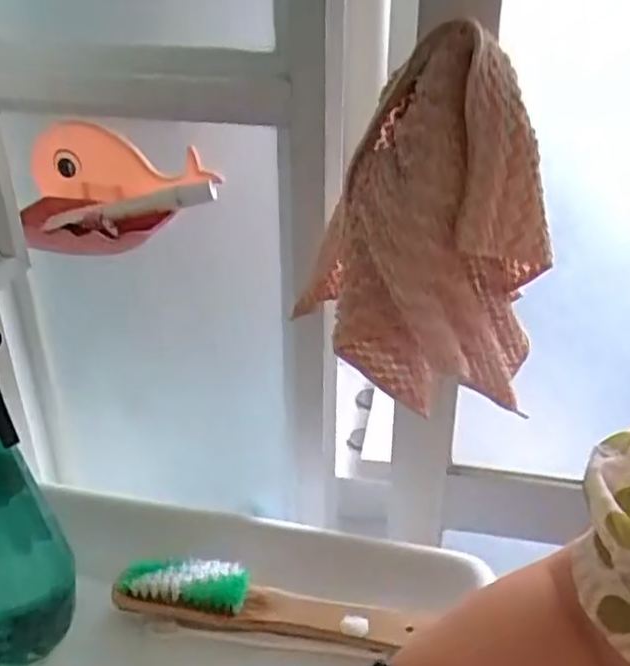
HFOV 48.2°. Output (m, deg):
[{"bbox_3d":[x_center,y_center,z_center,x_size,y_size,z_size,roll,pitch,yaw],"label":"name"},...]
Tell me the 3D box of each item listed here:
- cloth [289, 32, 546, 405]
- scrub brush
[{"bbox_3d":[0.075,-0.070,0.464,0.150,0.225,0.113,2,30,4],"label":"cloth"},{"bbox_3d":[-0.034,0.204,0.525,0.225,0.050,0.033,5,30,9],"label":"scrub brush"}]

